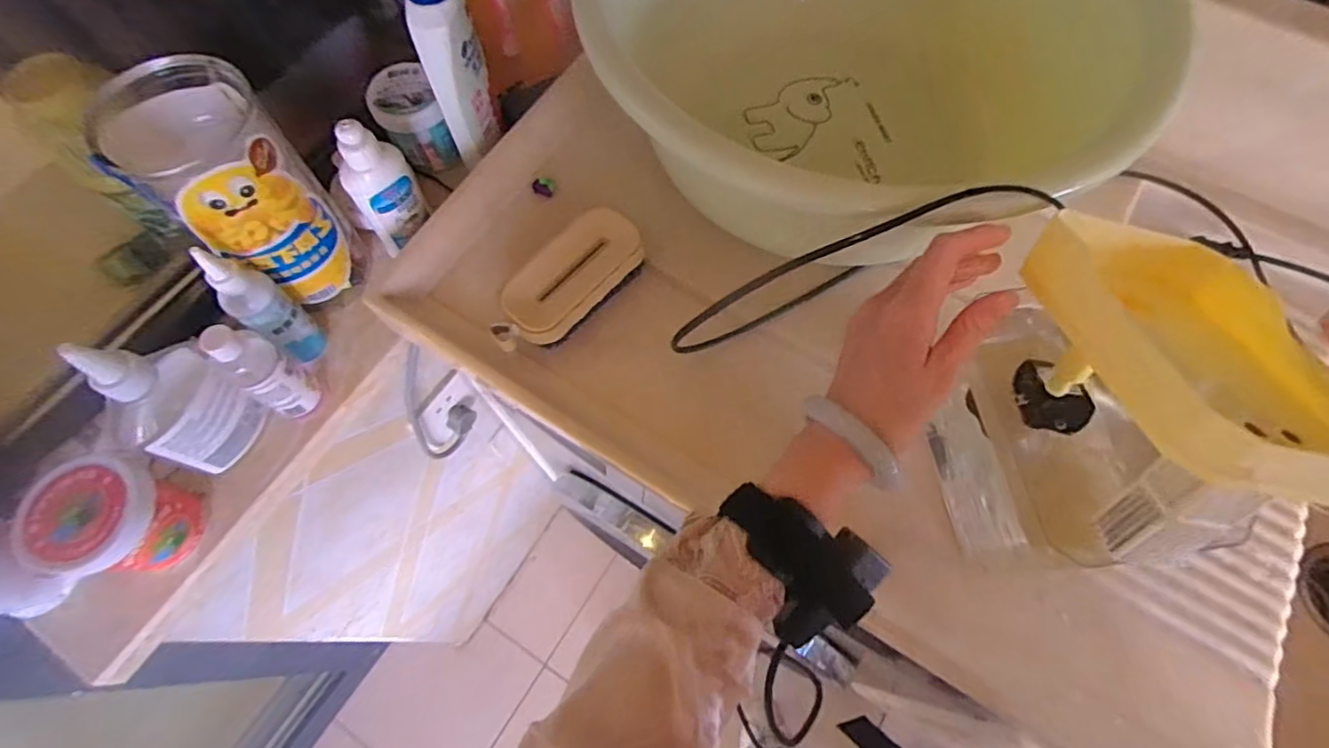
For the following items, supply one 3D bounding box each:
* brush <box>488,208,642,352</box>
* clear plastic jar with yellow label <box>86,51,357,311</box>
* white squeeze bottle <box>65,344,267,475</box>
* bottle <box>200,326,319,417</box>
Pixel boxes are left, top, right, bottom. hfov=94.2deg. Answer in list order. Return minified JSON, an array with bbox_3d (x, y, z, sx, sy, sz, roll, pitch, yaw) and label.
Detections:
[{"bbox_3d":[-0.076,-0.069,0.483,0.063,0.032,0.135,36,72,14],"label":"brush"},{"bbox_3d":[-0.317,-0.133,0.475,0.090,0.172,0.098,0,67,0],"label":"clear plastic jar with yellow label"},{"bbox_3d":[-0.351,0.019,0.440,0.037,0.154,0.076,17,68,7],"label":"white squeeze bottle"},{"bbox_3d":[-0.307,-0.002,0.472,0.033,0.115,0.039,28,70,12],"label":"bottle"}]

